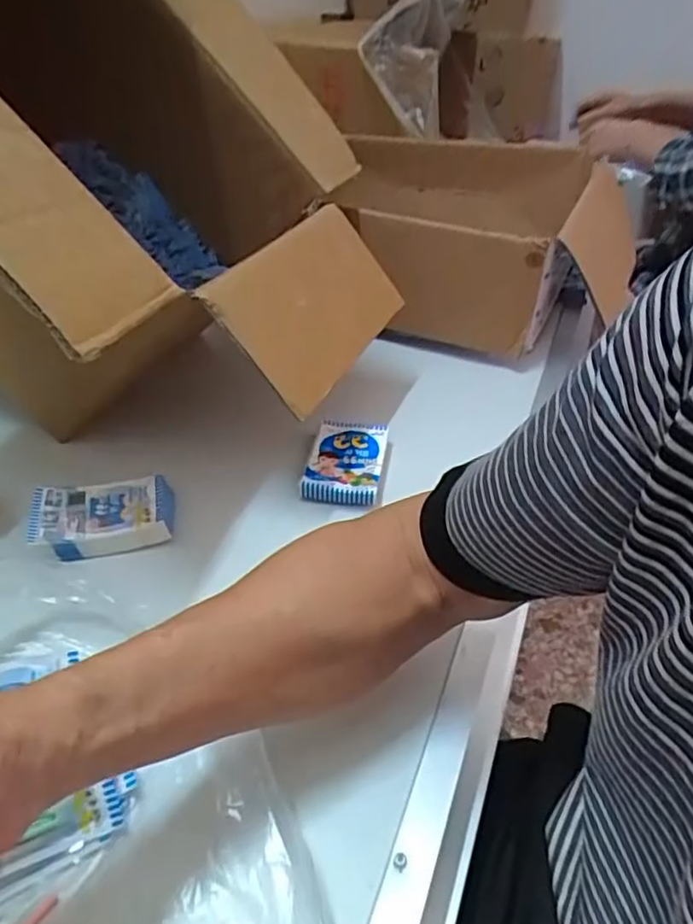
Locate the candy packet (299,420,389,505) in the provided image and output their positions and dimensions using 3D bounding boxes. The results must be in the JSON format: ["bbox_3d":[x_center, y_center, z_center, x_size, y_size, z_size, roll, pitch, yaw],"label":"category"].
[{"bbox_3d":[0.000,-0.004,0.604,0.068,0.014,0.105,7,40,6],"label":"candy packet"}]

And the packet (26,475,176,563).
[{"bbox_3d":[-0.202,0.046,0.539,0.110,0.023,0.070,-9,41,-12],"label":"packet"}]

